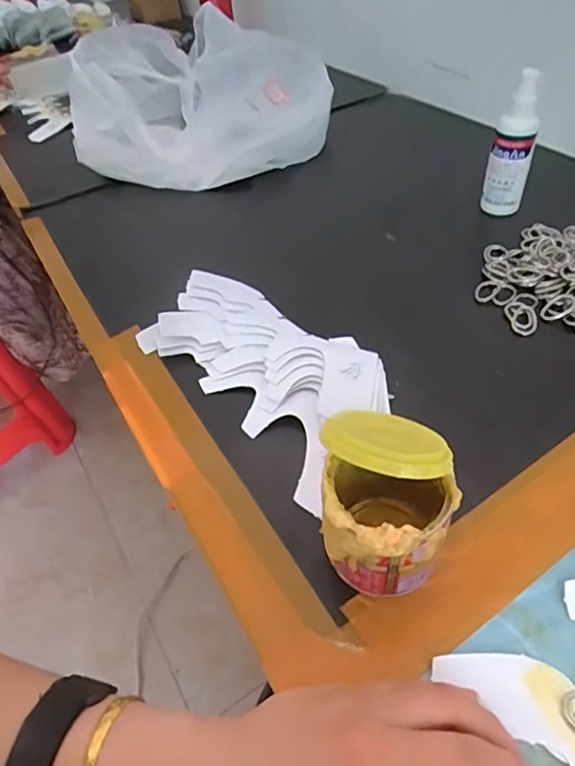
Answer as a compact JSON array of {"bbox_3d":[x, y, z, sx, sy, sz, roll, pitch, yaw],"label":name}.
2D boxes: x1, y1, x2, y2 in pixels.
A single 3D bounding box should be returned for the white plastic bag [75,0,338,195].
[{"bbox_3d":[-0.117,-0.385,0.700,0.336,0.131,0.242,5,48,11],"label":"white plastic bag"}]

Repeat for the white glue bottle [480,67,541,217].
[{"bbox_3d":[0.222,-0.233,0.516,0.038,0.125,0.034,13,50,18],"label":"white glue bottle"}]

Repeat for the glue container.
[{"bbox_3d":[0.053,0.069,0.274,0.063,0.097,0.059,-9,46,-2],"label":"glue container"}]

